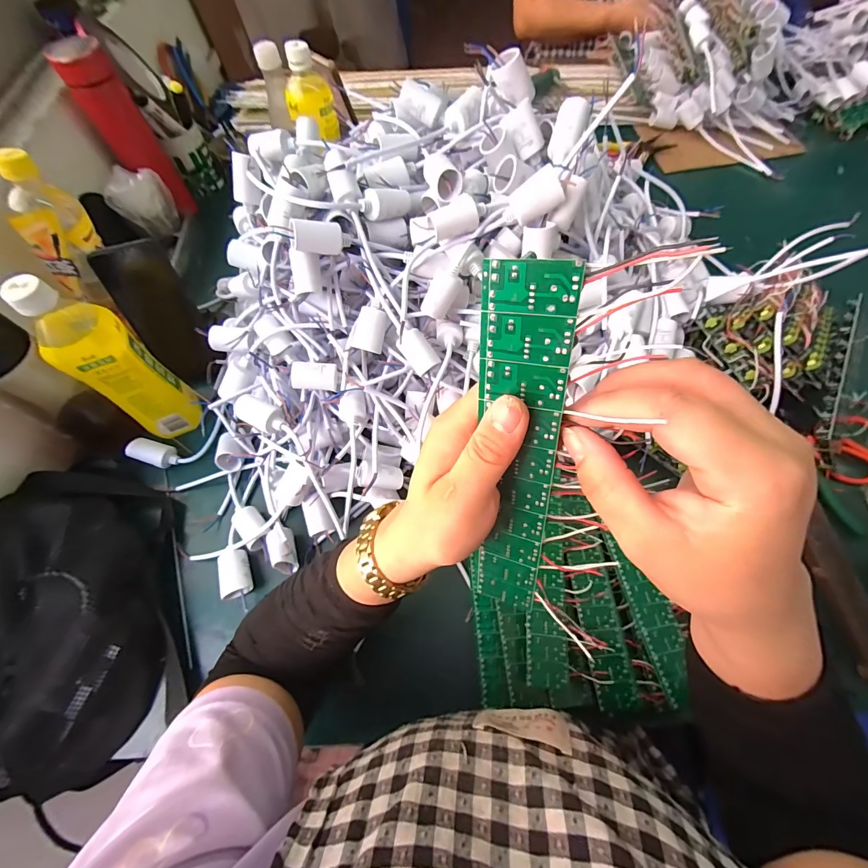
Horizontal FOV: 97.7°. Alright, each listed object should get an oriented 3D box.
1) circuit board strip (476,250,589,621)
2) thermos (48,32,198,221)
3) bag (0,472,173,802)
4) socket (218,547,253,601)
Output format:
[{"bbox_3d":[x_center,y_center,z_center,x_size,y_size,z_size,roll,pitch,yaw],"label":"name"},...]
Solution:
[{"bbox_3d":[0.040,0.020,0.191,0.038,0.195,0.004,10,33,19],"label":"circuit board strip"},{"bbox_3d":[-0.451,-0.436,0.579,0.068,0.219,0.073,-36,69,-13],"label":"thermos"},{"bbox_3d":[-0.347,0.171,0.363,0.142,0.073,0.290,-7,65,0],"label":"bag"},{"bbox_3d":[-0.209,0.149,0.404,0.029,0.030,0.048,-11,65,-2],"label":"socket"}]

